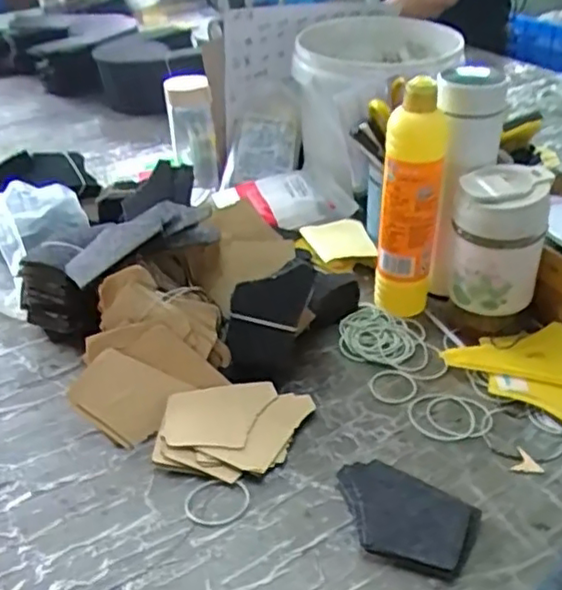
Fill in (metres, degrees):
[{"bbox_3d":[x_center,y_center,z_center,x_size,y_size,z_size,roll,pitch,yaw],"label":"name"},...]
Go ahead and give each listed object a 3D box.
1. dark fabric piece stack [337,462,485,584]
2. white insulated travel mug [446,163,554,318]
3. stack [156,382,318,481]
[{"bbox_3d":[0.084,0.158,0.463,0.102,0.012,0.071,22,42,32],"label":"dark fabric piece stack"},{"bbox_3d":[0.201,-0.051,0.604,0.080,0.121,0.072,14,38,21],"label":"white insulated travel mug"},{"bbox_3d":[-0.039,0.108,0.537,0.111,0.023,0.095,5,35,11],"label":"stack"}]

